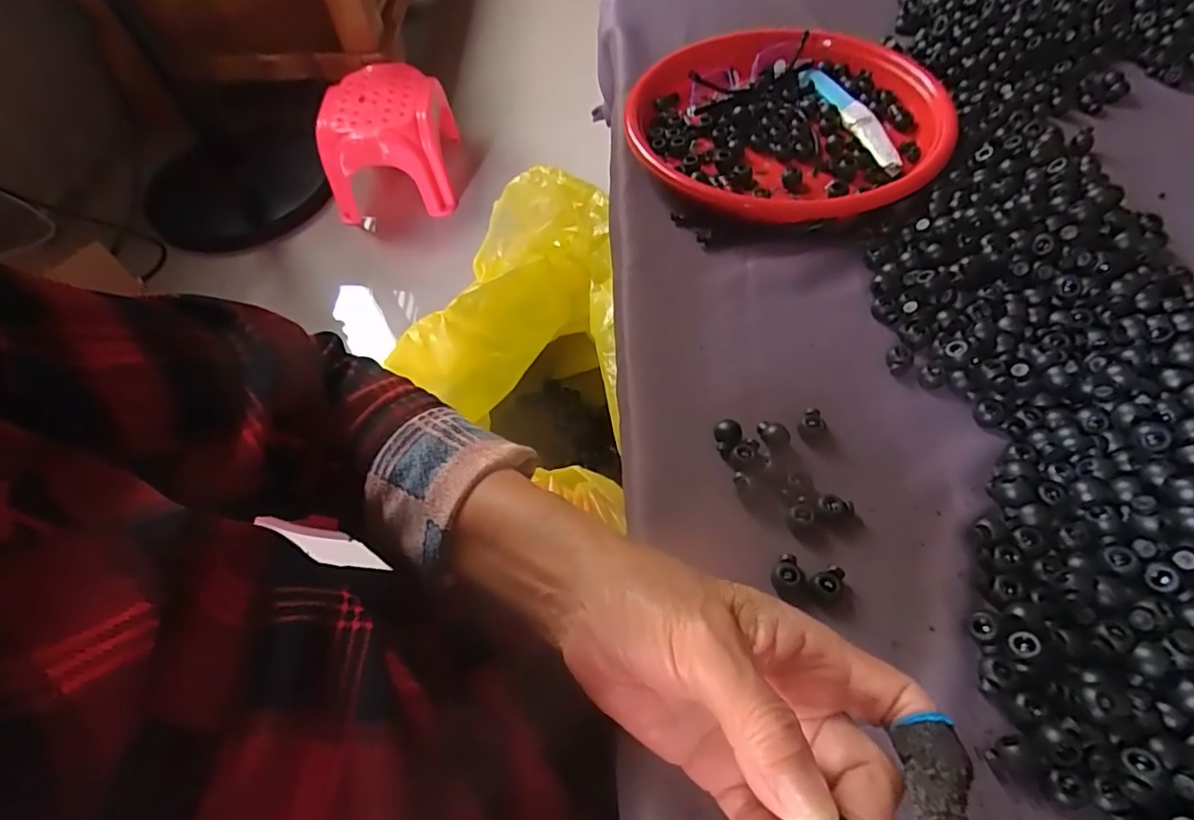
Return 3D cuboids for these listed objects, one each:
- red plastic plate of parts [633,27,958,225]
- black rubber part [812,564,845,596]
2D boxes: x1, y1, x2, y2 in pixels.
[{"bbox_3d":[0.152,-0.248,0.492,0.249,0.053,0.255,9,63,3],"label":"red plastic plate of parts"},{"bbox_3d":[0.116,0.086,0.294,0.018,0.007,0.012,-26,67,-14],"label":"black rubber part"}]

